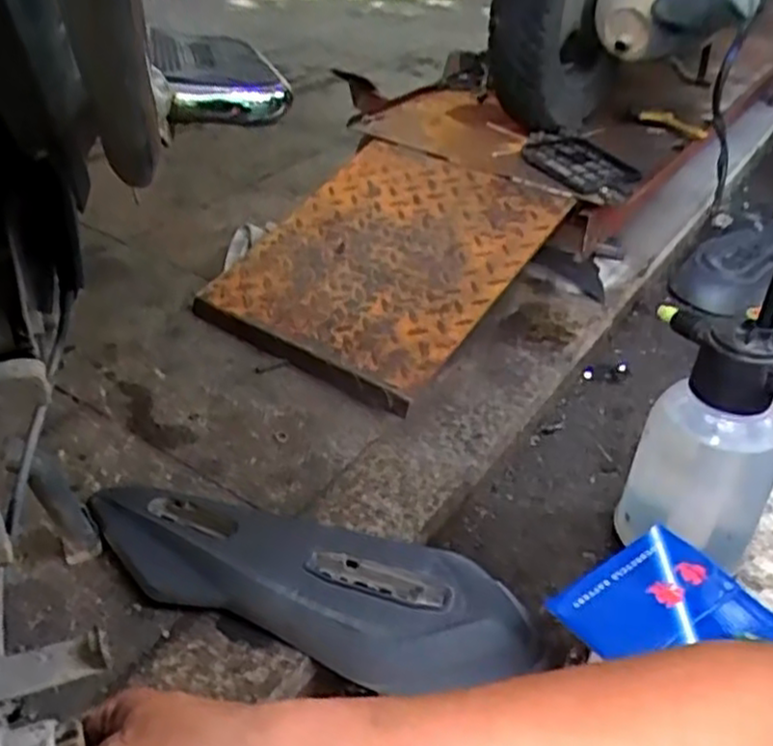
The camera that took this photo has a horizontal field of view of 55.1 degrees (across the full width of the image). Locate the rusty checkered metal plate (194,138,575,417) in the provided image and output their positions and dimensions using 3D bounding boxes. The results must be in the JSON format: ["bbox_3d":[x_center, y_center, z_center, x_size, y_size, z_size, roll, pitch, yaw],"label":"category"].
[{"bbox_3d":[-0.001,-0.172,1.049,0.358,0.022,0.441,25,58,26],"label":"rusty checkered metal plate"}]

